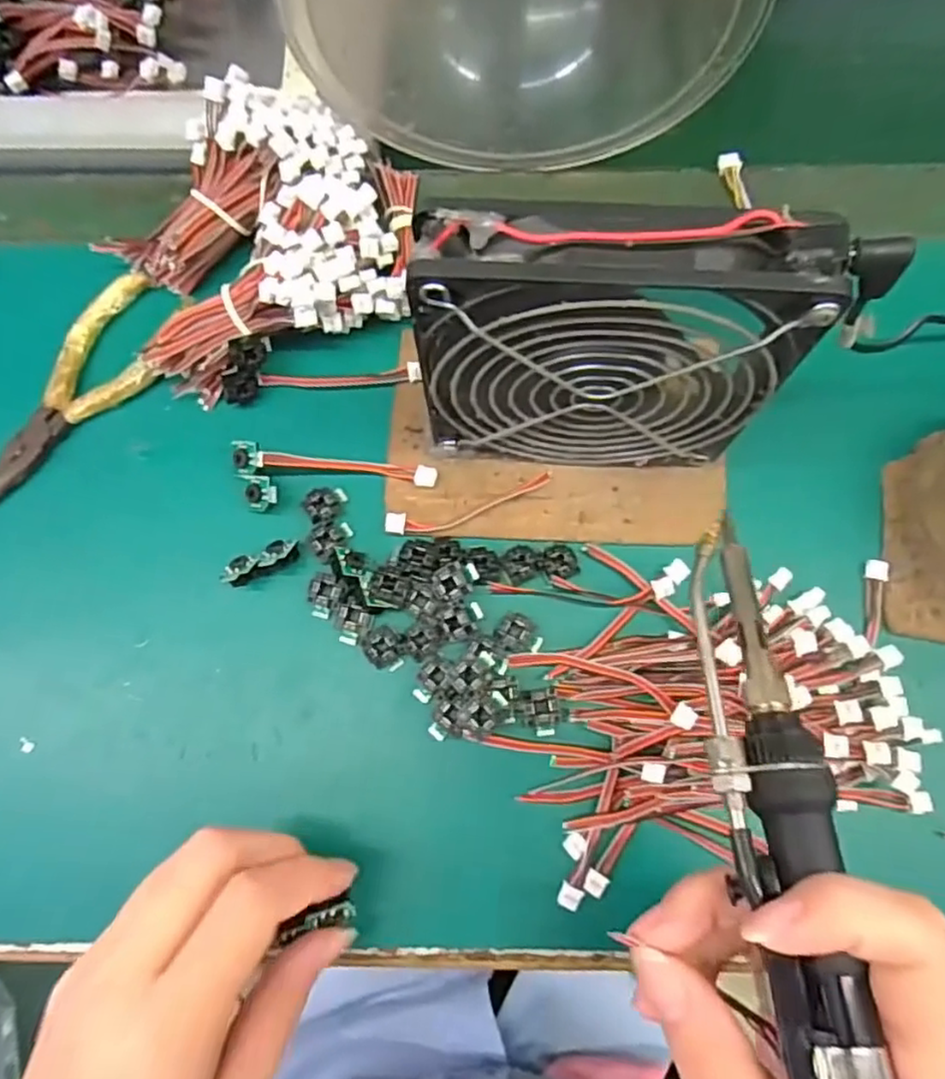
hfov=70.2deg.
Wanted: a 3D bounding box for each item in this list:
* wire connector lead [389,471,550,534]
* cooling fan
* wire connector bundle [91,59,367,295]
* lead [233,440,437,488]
[{"bbox_3d":[0.000,-0.014,0.284,0.072,0.006,0.013,-16,76,-3],"label":"wire connector lead"},{"bbox_3d":[0.045,-0.060,0.232,0.122,0.129,0.029,2,76,2],"label":"cooling fan"},{"bbox_3d":[-0.110,-0.154,0.304,0.123,0.047,0.054,-35,77,11],"label":"wire connector bundle"},{"bbox_3d":[-0.058,-0.030,0.286,0.084,0.012,0.013,6,76,3],"label":"lead"}]

